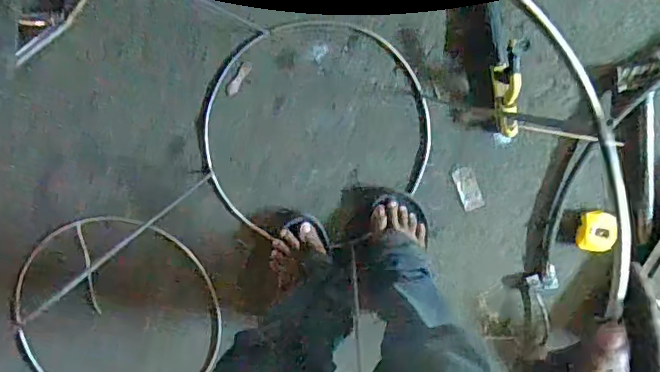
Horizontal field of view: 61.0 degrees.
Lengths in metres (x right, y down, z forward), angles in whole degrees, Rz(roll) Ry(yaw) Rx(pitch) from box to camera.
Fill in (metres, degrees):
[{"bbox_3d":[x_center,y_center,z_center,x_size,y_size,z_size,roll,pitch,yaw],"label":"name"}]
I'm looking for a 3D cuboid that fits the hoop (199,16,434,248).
[{"bbox_3d":[-0.026,-0.092,1.030,0.420,0.023,0.405,6,102,3],"label":"hoop"}]

